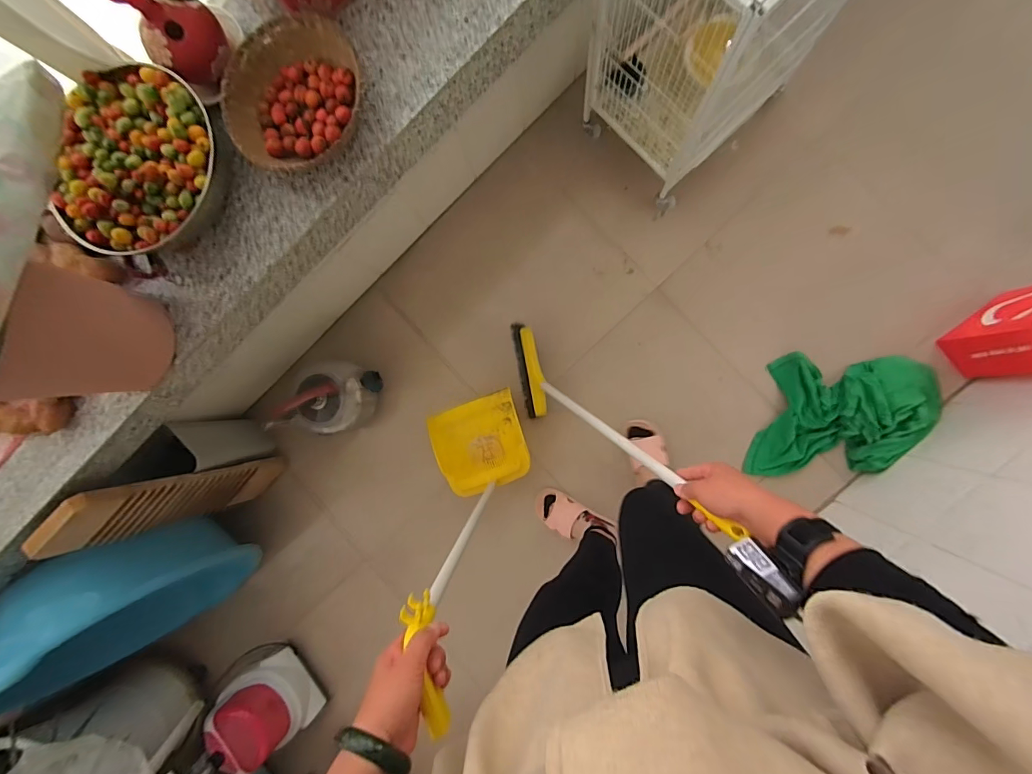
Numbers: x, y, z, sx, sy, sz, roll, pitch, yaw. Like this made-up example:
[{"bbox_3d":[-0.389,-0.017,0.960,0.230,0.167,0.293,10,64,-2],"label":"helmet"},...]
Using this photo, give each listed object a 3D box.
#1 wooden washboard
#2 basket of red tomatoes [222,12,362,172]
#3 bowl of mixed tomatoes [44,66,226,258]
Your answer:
[{"bbox_3d":[-0.826,0.276,1.104,0.022,0.565,0.170,38,100,12],"label":"wooden washboard"},{"bbox_3d":[-0.374,-0.487,0.727,0.216,0.061,0.232,0,92,6],"label":"basket of red tomatoes"},{"bbox_3d":[-0.609,-0.364,0.730,0.241,0.073,0.302,13,93,6],"label":"bowl of mixed tomatoes"}]

